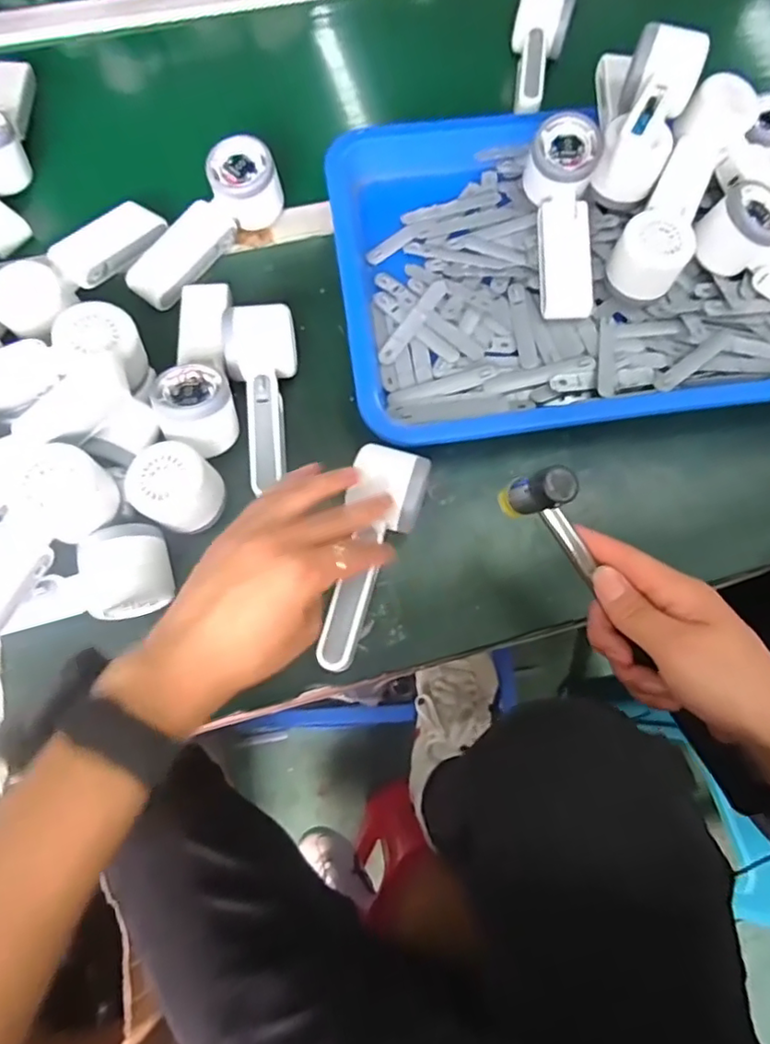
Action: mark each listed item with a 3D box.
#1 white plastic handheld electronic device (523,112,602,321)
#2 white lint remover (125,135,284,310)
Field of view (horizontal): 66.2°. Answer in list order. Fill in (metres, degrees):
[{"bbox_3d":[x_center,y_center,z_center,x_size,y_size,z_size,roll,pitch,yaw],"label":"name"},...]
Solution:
[{"bbox_3d":[0.155,-0.260,0.517,0.056,0.044,0.170,-2,90,-1],"label":"white plastic handheld electronic device"},{"bbox_3d":[-0.161,-0.263,0.516,0.053,0.051,0.161,37,74,11],"label":"white lint remover"}]

